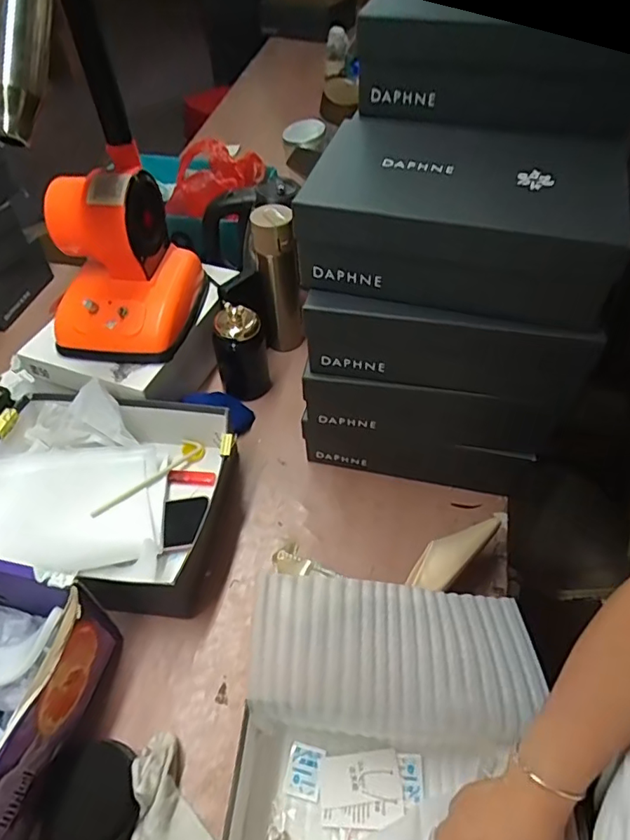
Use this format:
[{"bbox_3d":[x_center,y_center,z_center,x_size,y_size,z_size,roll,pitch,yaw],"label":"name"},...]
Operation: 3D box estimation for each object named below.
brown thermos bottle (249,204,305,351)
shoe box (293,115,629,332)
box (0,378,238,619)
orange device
[{"bbox_3d":[-0.058,-0.210,0.865,0.065,0.238,0.060,-10,51,-7],"label":"brown thermos bottle"},{"bbox_3d":[0.140,-0.222,0.574,0.299,0.099,0.228,8,51,9],"label":"shoe box"},{"bbox_3d":[-0.283,0.085,0.702,0.330,0.129,0.280,11,51,11],"label":"box"},{"bbox_3d":[-0.274,-0.222,0.755,0.175,0.197,0.197,5,50,6],"label":"orange device"}]

